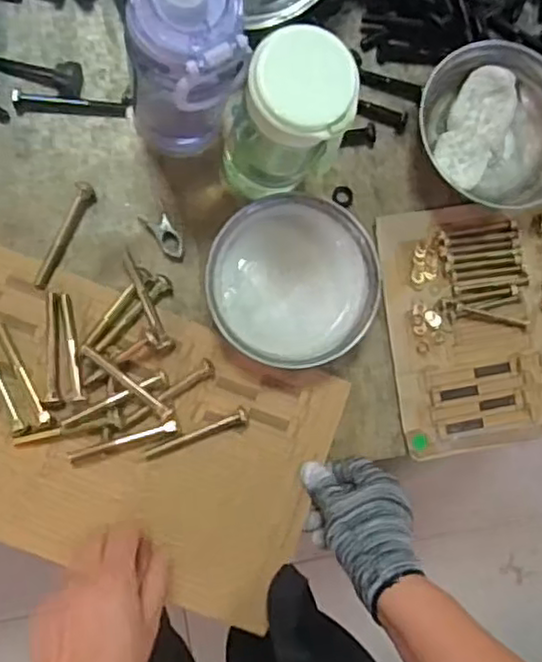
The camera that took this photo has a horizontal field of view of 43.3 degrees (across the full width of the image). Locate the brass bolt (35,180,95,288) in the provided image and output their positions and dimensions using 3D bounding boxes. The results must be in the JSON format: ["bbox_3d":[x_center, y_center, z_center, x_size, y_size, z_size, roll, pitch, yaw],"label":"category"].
[{"bbox_3d":[-0.176,-0.080,0.577,0.015,0.014,0.096,26,84,-7],"label":"brass bolt"}]

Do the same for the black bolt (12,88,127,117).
[{"bbox_3d":[-0.172,-0.194,0.584,0.093,0.017,0.016,1,87,-9],"label":"black bolt"}]

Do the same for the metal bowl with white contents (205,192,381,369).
[{"bbox_3d":[0.018,-0.041,0.589,0.141,0.046,0.138,0,87,-9],"label":"metal bowl with white contents"}]

